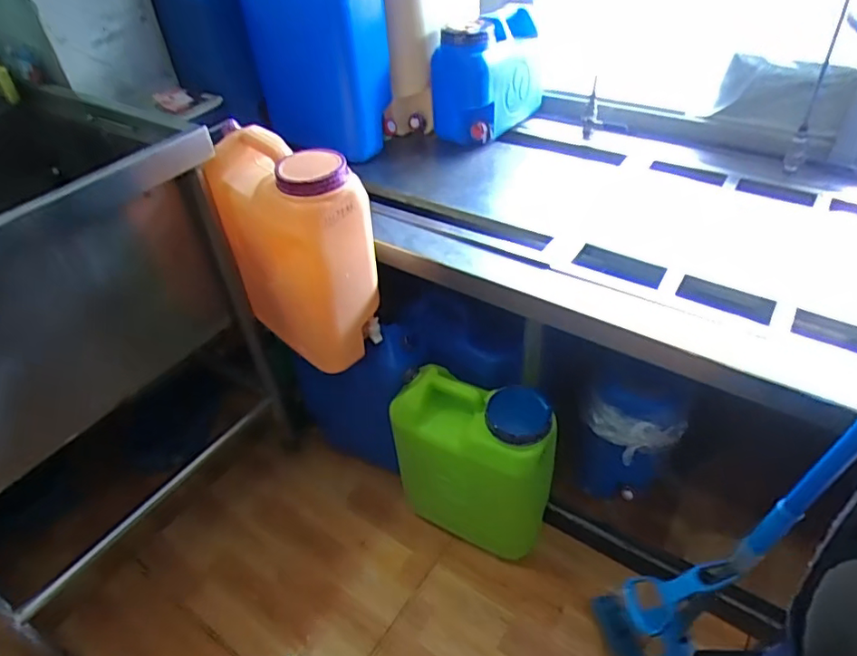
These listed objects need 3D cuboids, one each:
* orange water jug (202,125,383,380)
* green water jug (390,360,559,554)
[{"bbox_3d":[-0.249,-0.138,1.099,0.287,0.422,0.187,30,52,32],"label":"orange water jug"},{"bbox_3d":[0.103,0.294,1.249,0.320,0.428,0.175,15,46,20],"label":"green water jug"}]

